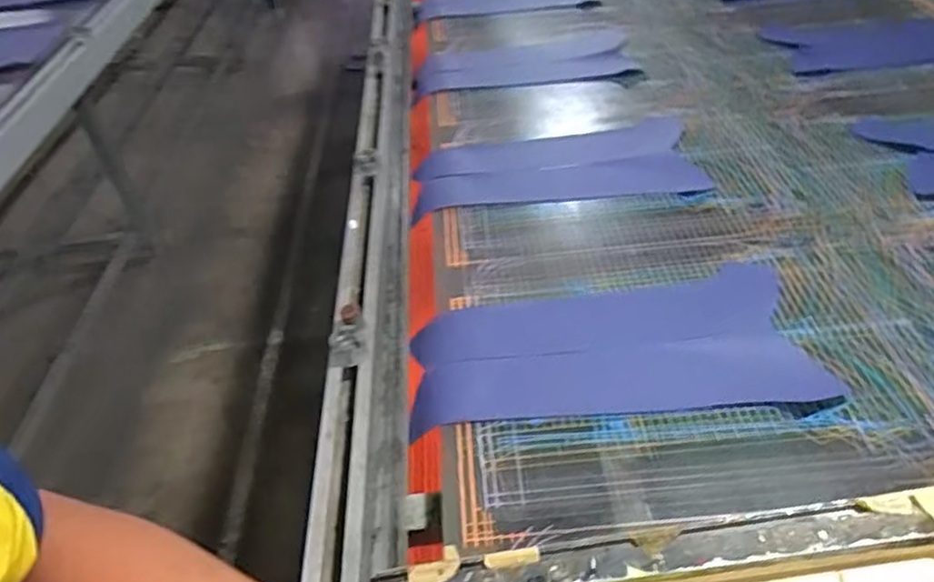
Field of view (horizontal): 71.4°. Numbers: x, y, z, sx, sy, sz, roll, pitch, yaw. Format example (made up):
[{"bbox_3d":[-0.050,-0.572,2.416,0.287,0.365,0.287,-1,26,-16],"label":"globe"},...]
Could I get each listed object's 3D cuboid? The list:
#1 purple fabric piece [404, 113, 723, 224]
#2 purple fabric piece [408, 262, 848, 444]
[{"bbox_3d":[0.139,-0.206,1.057,0.440,0.014,0.216,-4,43,2],"label":"purple fabric piece"},{"bbox_3d":[0.160,0.065,0.749,0.441,0.009,0.202,-6,42,-1],"label":"purple fabric piece"}]

